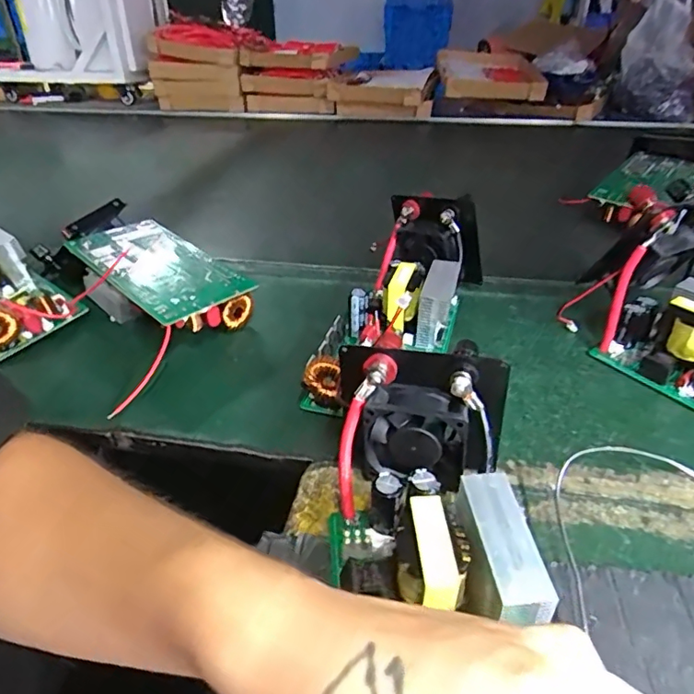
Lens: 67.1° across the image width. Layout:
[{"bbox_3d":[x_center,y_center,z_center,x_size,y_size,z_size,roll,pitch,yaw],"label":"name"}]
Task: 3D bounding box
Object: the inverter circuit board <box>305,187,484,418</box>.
[{"bbox_3d":[0.039,-0.048,0.456,0.102,0.090,0.247,16,38,22],"label":"inverter circuit board"}]

